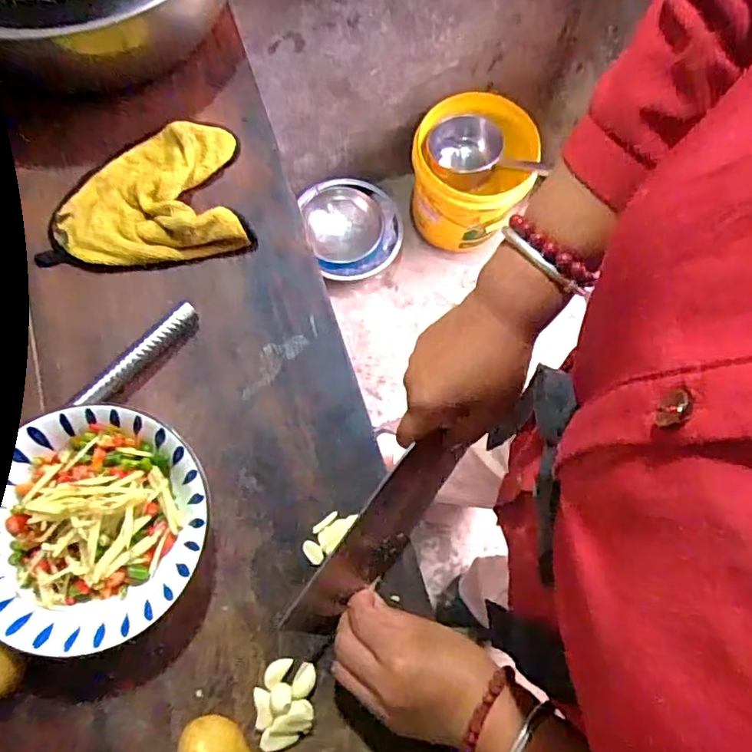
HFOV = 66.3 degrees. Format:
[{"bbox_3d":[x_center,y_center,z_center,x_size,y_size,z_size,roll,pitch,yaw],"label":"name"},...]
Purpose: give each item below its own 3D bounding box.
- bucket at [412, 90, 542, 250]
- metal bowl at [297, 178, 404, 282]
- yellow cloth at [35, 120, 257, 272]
[{"bbox_3d":[0.217,-0.460,1.330,0.268,0.240,0.264,1,72,-2],"label":"bucket"},{"bbox_3d":[-0.052,-0.351,1.361,0.219,0.083,0.225,1,72,-2],"label":"metal bowl"},{"bbox_3d":[-0.221,-0.173,0.552,0.182,0.042,0.144,-9,73,-5],"label":"yellow cloth"}]

